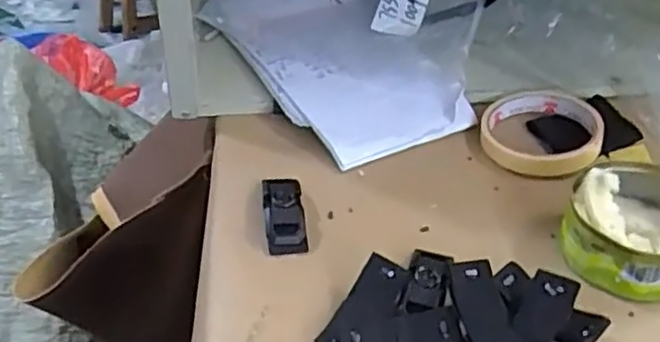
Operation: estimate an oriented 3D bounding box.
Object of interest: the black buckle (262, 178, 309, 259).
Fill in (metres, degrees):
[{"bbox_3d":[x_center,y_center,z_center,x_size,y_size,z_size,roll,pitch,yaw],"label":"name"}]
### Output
[{"bbox_3d":[-0.030,0.026,0.456,0.026,0.016,0.062,-4,41,-7],"label":"black buckle"}]

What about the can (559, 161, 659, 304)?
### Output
[{"bbox_3d":[0.192,0.031,0.438,0.078,0.042,0.094,20,43,20],"label":"can"}]

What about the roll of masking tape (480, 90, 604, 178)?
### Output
[{"bbox_3d":[0.159,-0.031,0.526,0.086,0.020,0.090,4,40,19],"label":"roll of masking tape"}]

